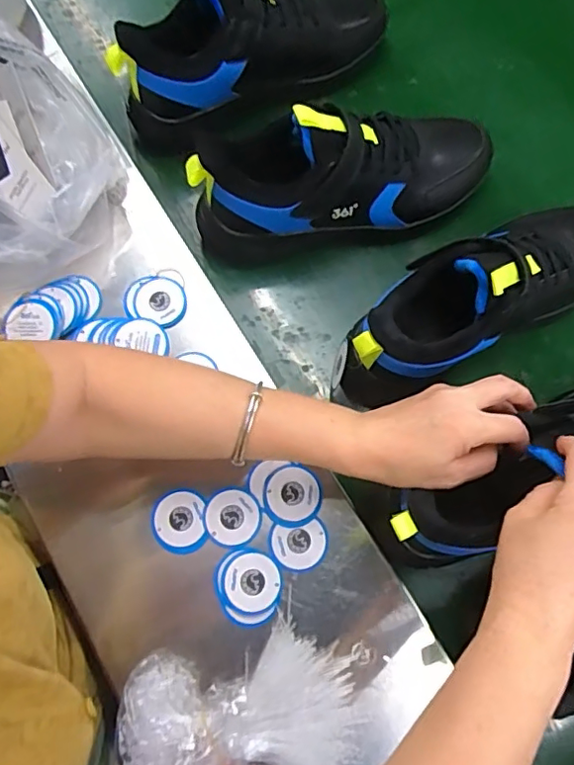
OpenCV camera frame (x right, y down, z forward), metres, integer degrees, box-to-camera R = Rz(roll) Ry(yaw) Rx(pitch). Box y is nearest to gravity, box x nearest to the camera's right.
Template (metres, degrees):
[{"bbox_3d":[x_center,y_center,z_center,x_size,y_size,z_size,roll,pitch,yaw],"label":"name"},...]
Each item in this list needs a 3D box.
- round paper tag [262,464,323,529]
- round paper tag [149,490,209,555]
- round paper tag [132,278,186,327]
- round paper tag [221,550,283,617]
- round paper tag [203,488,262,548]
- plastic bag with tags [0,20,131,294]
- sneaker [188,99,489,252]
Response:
[{"bbox_3d":[0.004,0.097,0.470,0.048,0.004,0.050,-6,77,0],"label":"round paper tag"},{"bbox_3d":[-0.090,0.116,0.456,0.044,0.008,0.049,-7,73,-3],"label":"round paper tag"},{"bbox_3d":[-0.117,-0.076,0.507,0.048,0.006,0.041,26,83,4],"label":"round paper tag"},{"bbox_3d":[-0.028,0.161,0.441,0.047,0.004,0.048,0,73,-1],"label":"round paper tag"},{"bbox_3d":[-0.045,0.112,0.455,0.046,0.004,0.045,0,73,-1],"label":"round paper tag"},{"bbox_3d":[-0.258,-0.188,0.506,0.199,0.132,0.205,-27,75,-8],"label":"plastic bag with tags"},{"bbox_3d":[0.057,-0.192,0.520,0.291,0.127,0.089,-13,74,-4],"label":"sneaker"}]

